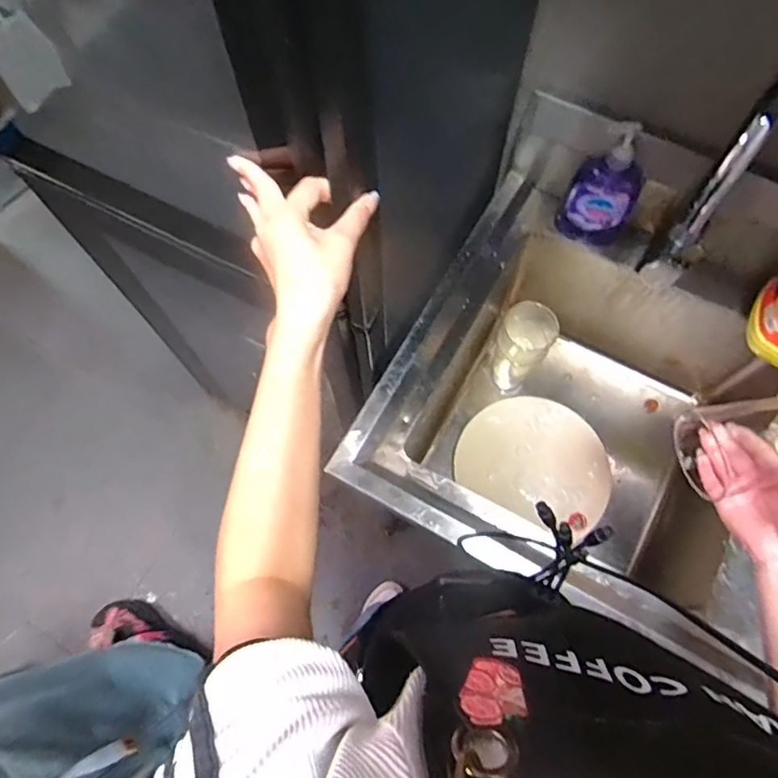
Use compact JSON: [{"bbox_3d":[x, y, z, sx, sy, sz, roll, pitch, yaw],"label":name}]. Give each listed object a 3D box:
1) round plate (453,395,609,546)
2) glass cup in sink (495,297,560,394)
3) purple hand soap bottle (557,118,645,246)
[{"bbox_3d":[0.261,0.122,0.956,0.264,0.026,0.214,32,73,12],"label":"round plate"},{"bbox_3d":[0.224,-0.065,0.950,0.079,0.209,0.077,0,69,1],"label":"glass cup in sink"},{"bbox_3d":[0.304,-0.278,0.780,0.096,0.185,0.055,37,74,14],"label":"purple hand soap bottle"}]

